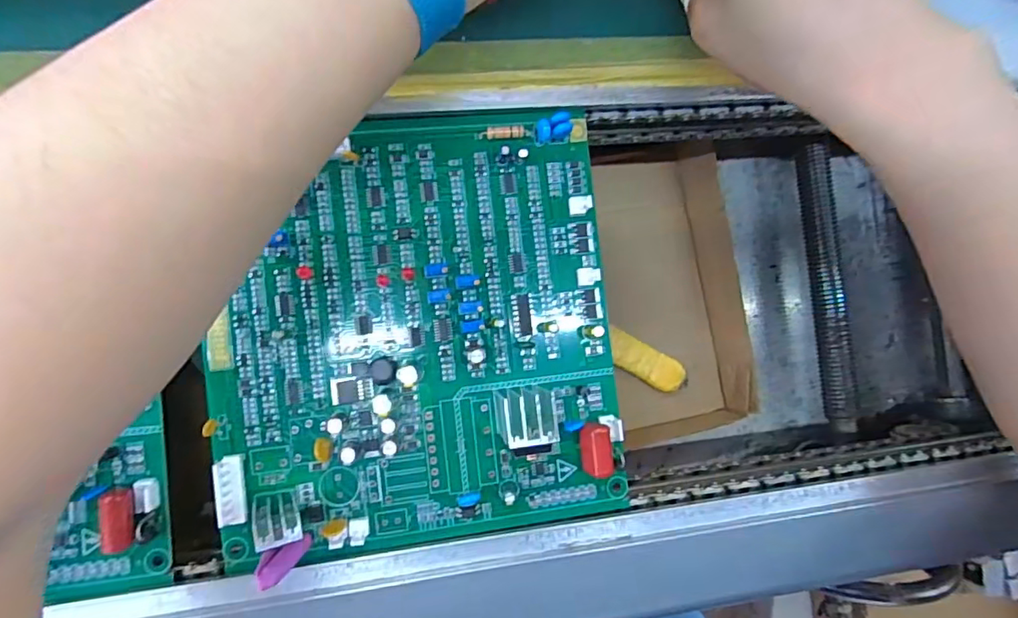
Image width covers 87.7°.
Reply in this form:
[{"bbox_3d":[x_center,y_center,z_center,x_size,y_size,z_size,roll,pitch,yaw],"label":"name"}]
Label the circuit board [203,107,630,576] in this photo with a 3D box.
[{"bbox_3d":[-0.040,0.009,0.235,0.173,0.016,0.185,-6,90,-10],"label":"circuit board"}]

